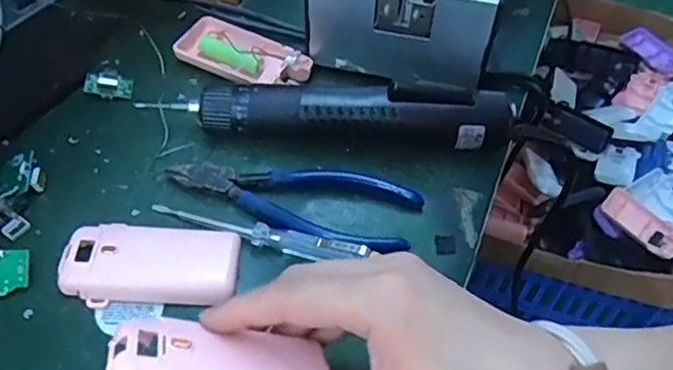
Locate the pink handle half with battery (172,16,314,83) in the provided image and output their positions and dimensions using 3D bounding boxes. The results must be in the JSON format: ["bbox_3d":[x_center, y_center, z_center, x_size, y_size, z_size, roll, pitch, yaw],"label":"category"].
[{"bbox_3d":[-0.067,-0.092,0.456,0.095,0.014,0.049,25,54,16],"label":"pink handle half with battery"}]

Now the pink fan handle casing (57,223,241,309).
[{"bbox_3d":[-0.101,0.043,0.344,0.092,0.014,0.043,-1,51,-4],"label":"pink fan handle casing"}]

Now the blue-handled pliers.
[{"bbox_3d":[-0.027,0.007,0.381,0.151,0.012,0.053,12,52,6],"label":"blue-handled pliers"}]

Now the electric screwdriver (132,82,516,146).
[{"bbox_3d":[-0.001,-0.046,0.407,0.227,0.043,0.034,5,51,0],"label":"electric screwdriver"}]

